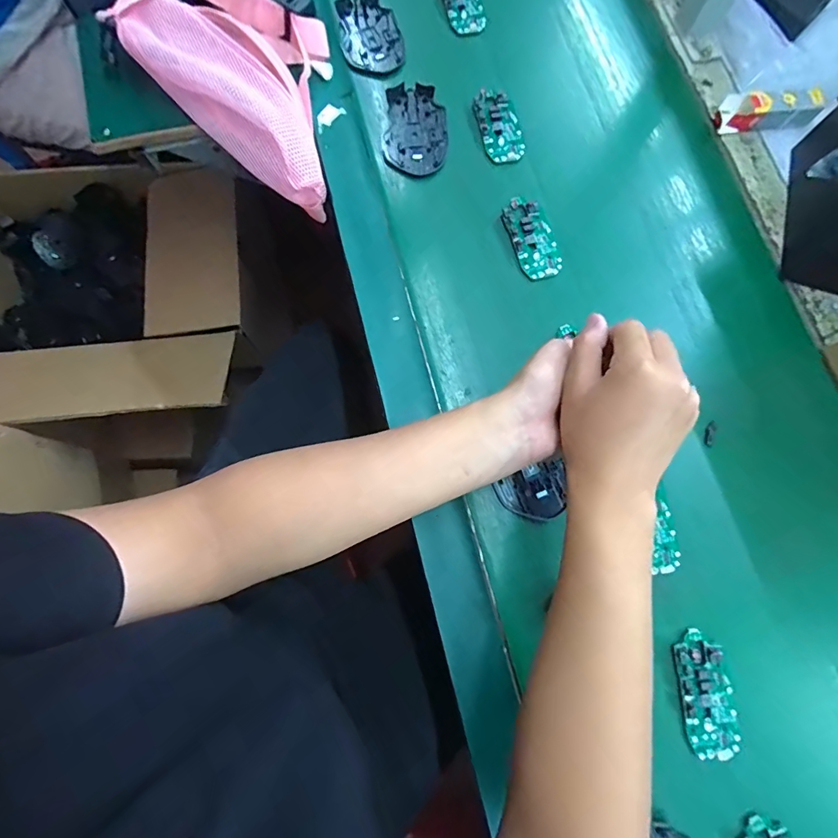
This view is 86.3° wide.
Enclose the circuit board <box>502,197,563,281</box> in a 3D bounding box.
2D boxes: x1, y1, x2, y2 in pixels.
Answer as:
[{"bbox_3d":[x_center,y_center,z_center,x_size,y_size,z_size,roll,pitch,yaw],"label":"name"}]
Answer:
[{"bbox_3d":[0.124,-0.197,0.486,0.046,0.009,0.094,-18,78,-4],"label":"circuit board"}]

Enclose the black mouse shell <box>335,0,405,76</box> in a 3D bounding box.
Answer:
[{"bbox_3d":[-0.059,-0.473,0.550,0.075,0.017,0.115,-8,77,-2],"label":"black mouse shell"}]

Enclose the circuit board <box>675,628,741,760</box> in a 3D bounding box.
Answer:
[{"bbox_3d":[0.249,0.238,0.385,0.045,0.008,0.098,-5,77,-1],"label":"circuit board"}]

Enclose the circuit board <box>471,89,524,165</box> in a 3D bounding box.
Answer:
[{"bbox_3d":[0.094,-0.341,0.519,0.048,0.006,0.095,-11,77,-3],"label":"circuit board"}]

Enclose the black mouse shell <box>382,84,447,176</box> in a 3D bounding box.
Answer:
[{"bbox_3d":[-0.004,-0.335,0.518,0.072,0.010,0.112,4,77,1],"label":"black mouse shell"}]

